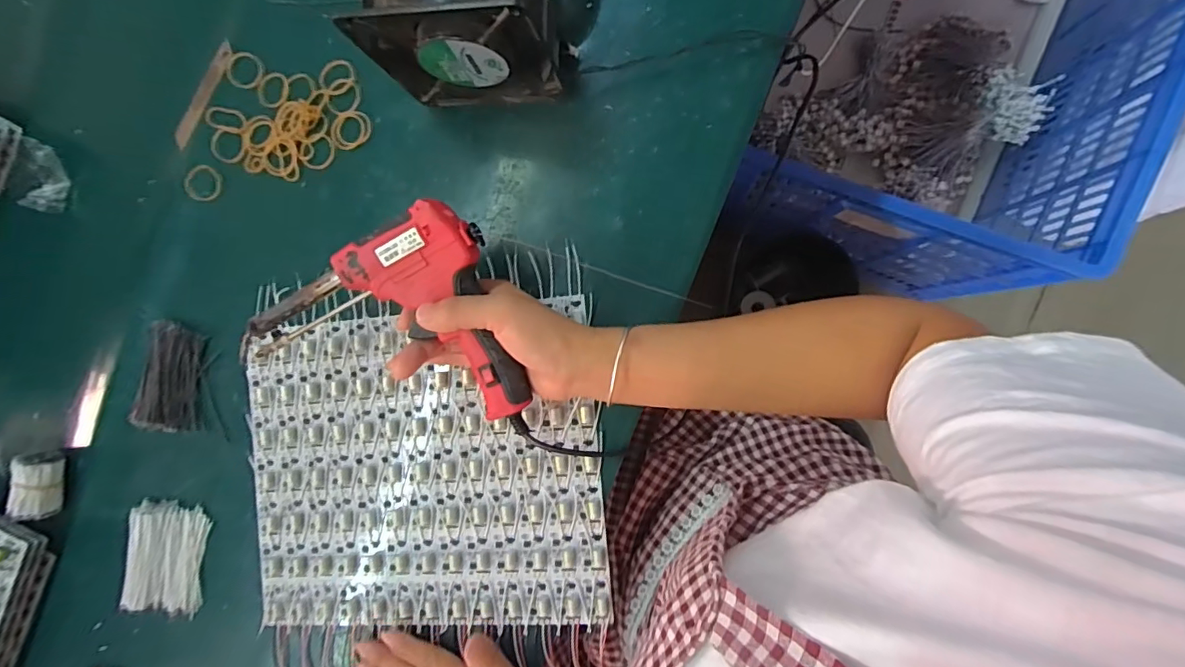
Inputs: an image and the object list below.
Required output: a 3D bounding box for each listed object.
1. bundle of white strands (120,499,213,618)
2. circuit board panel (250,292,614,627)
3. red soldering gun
[{"bbox_3d":[-0.367,0.194,0.450,0.063,0.016,0.092,7,90,7],"label":"bundle of white strands"},{"bbox_3d":[-0.136,0.103,0.413,0.284,0.015,0.244,-4,91,8],"label":"circuit board panel"},{"bbox_3d":[-0.131,-0.023,0.354,0.203,0.040,0.130,18,94,7],"label":"red soldering gun"}]

